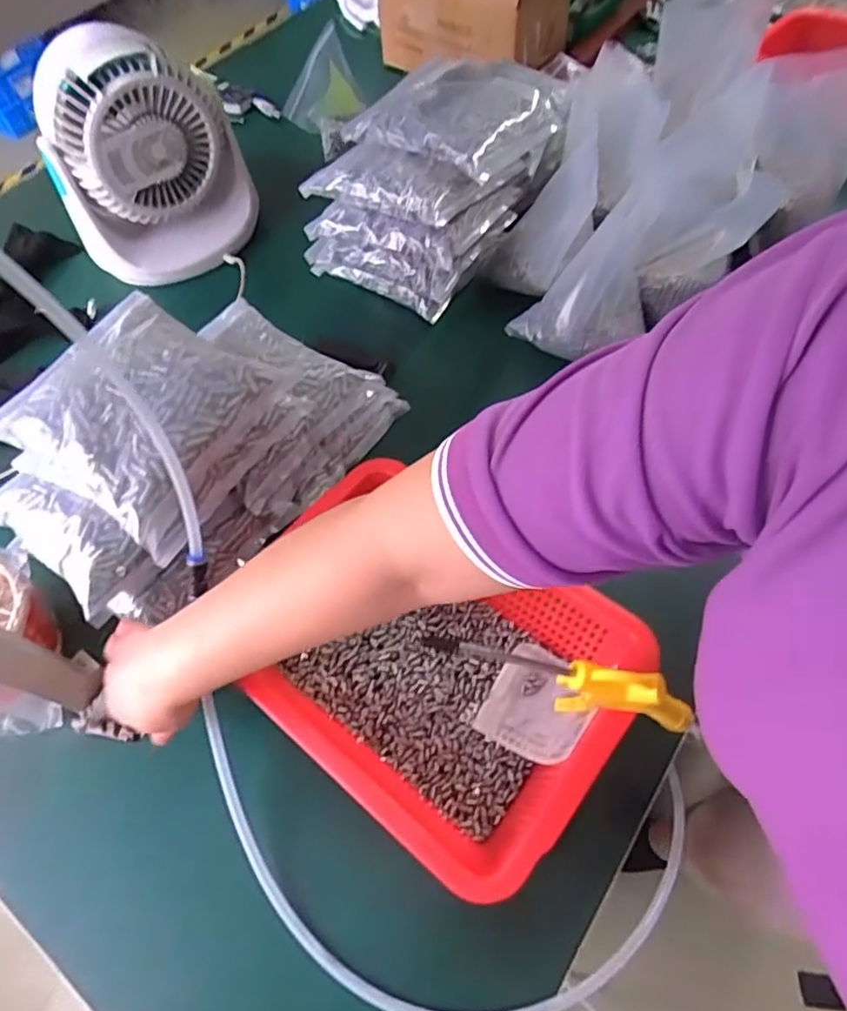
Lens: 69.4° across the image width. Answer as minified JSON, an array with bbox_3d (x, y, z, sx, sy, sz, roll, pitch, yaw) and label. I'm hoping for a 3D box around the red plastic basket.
[{"bbox_3d":[0.003,0.132,0.507,0.294,0.085,0.221,33,67,20],"label":"red plastic basket"}]

